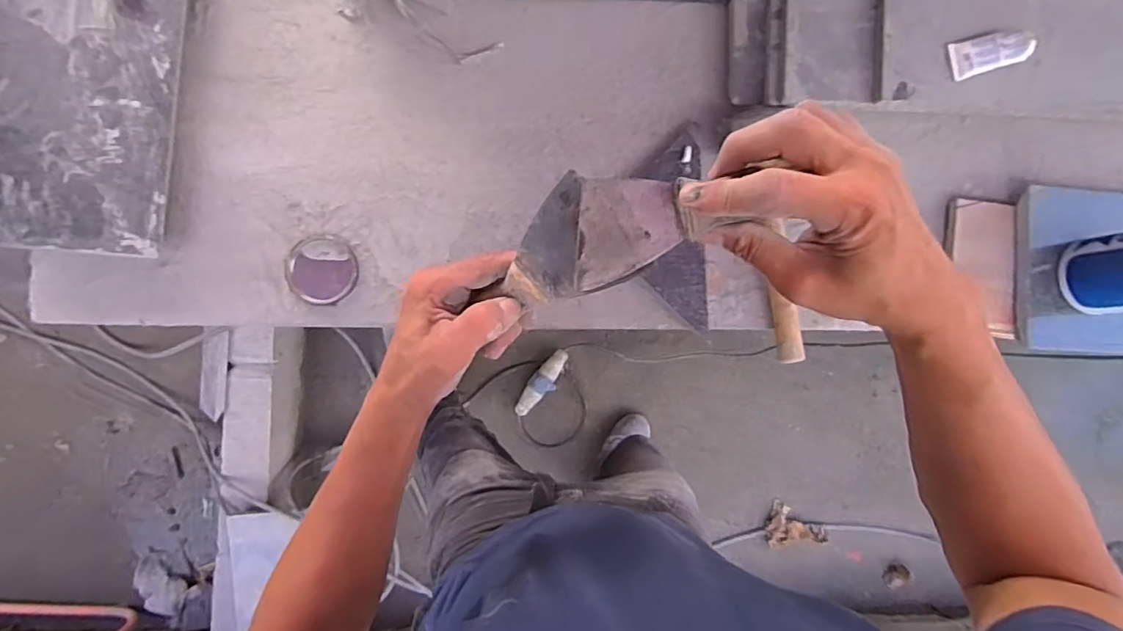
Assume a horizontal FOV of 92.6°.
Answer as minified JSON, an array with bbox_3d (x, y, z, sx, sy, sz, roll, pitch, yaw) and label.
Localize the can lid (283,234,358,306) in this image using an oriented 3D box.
[{"bbox_3d":[-0.307,-0.059,0.689,0.086,0.009,0.089,0,87,-4],"label":"can lid"}]

